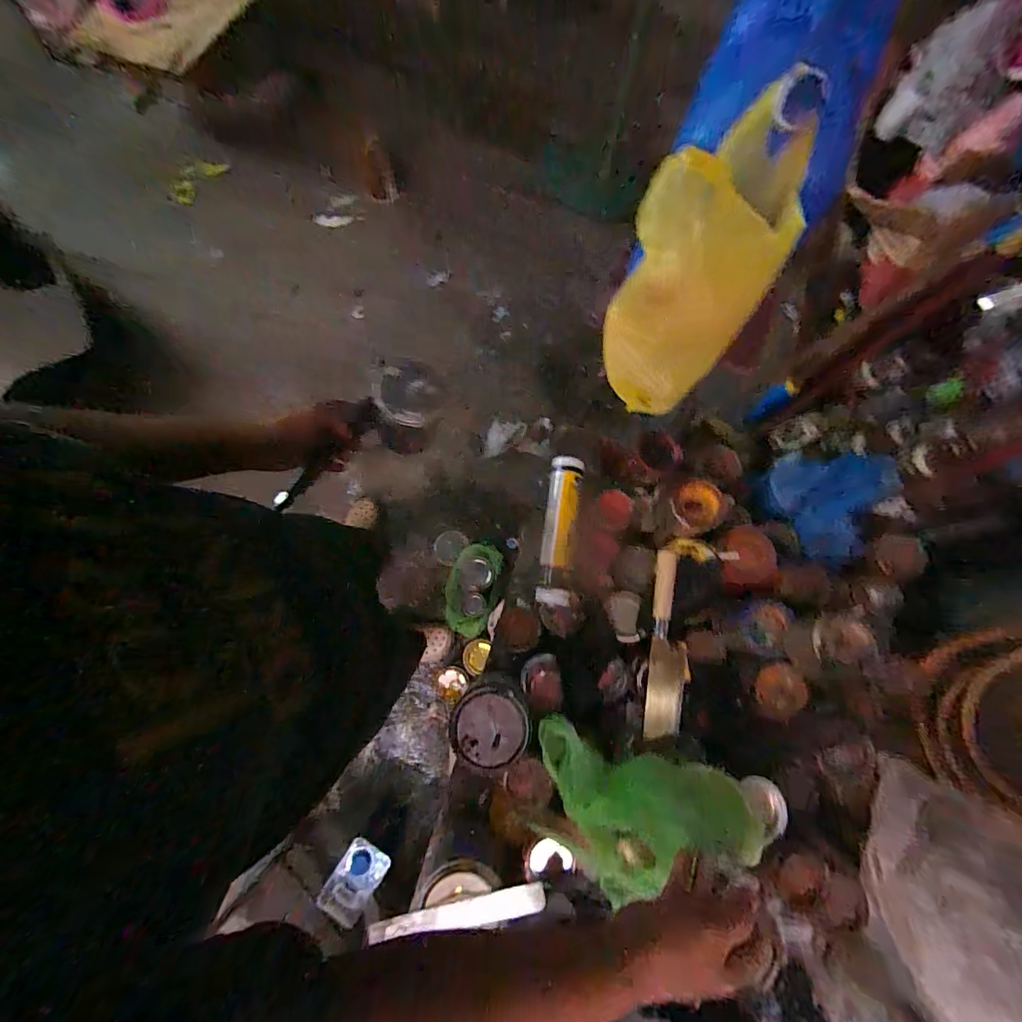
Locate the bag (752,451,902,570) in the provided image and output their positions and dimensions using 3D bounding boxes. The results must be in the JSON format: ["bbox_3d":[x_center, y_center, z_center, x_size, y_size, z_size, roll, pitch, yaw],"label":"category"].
[{"bbox_3d":[0.508,-0.014,0.697,0.169,0.085,0.183,-27,78,-8],"label":"bag"}]

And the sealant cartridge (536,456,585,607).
[{"bbox_3d":[0.072,0.027,0.639,0.047,0.048,0.215,8,75,1],"label":"sealant cartridge"}]

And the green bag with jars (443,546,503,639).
[{"bbox_3d":[-0.124,0.236,1.329,0.147,0.063,0.272,16,76,3],"label":"green bag with jars"}]

